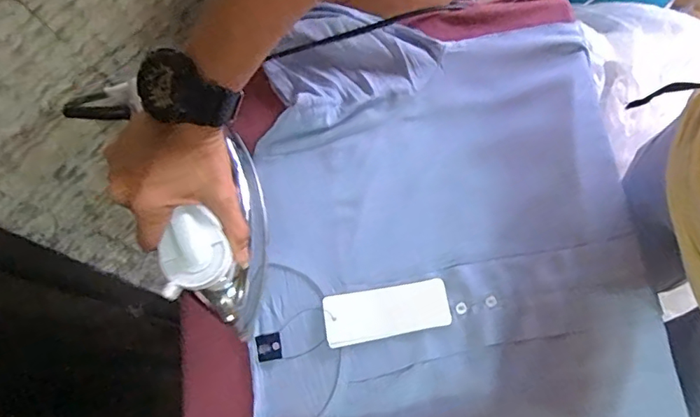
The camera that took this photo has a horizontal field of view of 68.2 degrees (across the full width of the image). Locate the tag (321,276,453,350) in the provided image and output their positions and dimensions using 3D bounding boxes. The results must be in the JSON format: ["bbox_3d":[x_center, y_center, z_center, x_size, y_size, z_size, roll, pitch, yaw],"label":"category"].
[{"bbox_3d":[0.035,0.100,0.502,0.120,0.005,0.050,-11,72,-1],"label":"tag"}]

